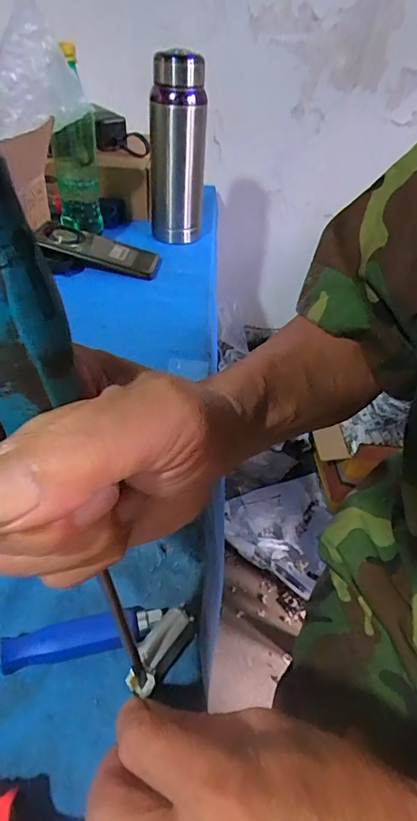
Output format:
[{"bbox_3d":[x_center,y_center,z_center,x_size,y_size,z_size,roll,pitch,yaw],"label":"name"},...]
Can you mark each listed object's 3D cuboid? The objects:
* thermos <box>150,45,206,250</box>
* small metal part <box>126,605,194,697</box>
[{"bbox_3d":[-0.046,-0.375,0.687,0.080,0.238,0.070,2,42,-4],"label":"thermos"},{"bbox_3d":[-0.026,0.135,0.266,0.018,0.019,0.051,25,46,20],"label":"small metal part"}]

